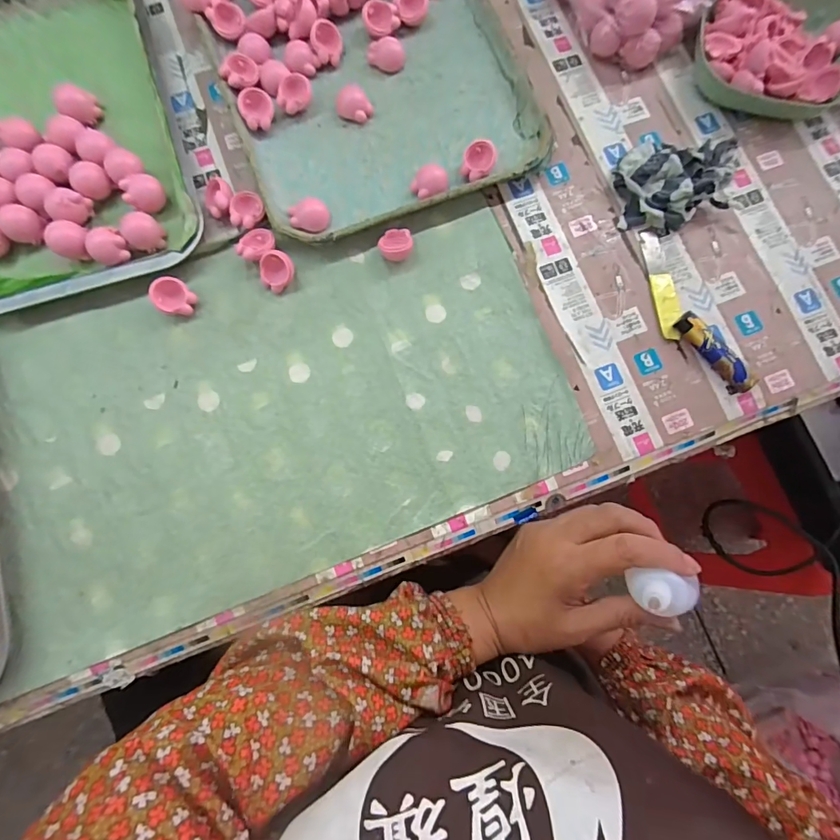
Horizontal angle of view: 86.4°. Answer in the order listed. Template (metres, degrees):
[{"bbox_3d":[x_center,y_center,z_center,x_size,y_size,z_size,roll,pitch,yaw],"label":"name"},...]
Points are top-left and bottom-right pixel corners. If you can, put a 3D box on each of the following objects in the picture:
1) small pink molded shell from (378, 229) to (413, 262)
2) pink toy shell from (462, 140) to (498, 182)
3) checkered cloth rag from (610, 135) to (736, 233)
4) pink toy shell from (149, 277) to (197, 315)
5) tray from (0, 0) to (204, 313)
[{"bbox_3d":[-0.021,-0.151,0.386,0.028,0.014,0.025,4,82,-1],"label":"small pink molded shell"},{"bbox_3d":[0.052,-0.225,0.394,0.028,0.021,0.033,8,82,0],"label":"pink toy shell"},{"bbox_3d":[0.230,-0.209,0.392,0.106,0.033,0.077,2,82,-1],"label":"checkered cloth rag"},{"bbox_3d":[-0.205,-0.101,0.374,0.032,0.020,0.028,38,83,4],"label":"pink toy shell"},{"bbox_3d":[-0.319,-0.248,0.386,0.205,0.029,0.294,-17,83,-4],"label":"tray"}]

